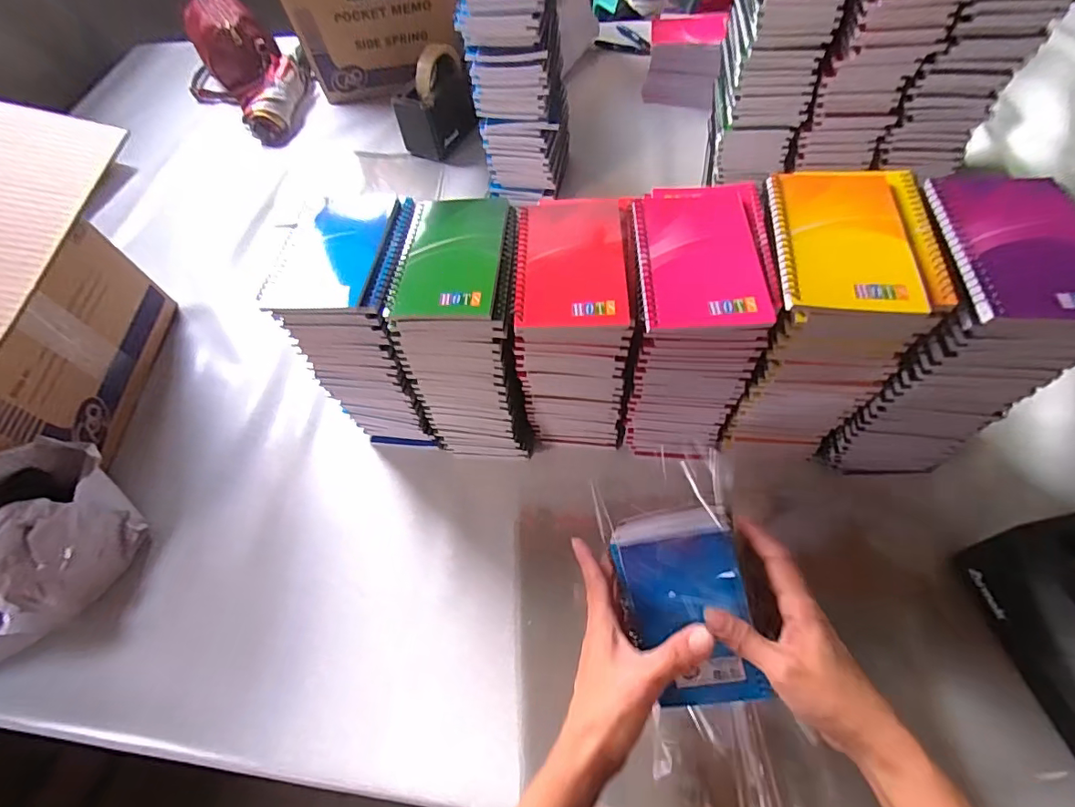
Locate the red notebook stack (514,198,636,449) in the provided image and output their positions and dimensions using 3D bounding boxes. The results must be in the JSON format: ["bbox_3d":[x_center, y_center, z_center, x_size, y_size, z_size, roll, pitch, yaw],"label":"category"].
[{"bbox_3d":[0.034,-0.065,0.484,0.095,0.212,0.136,-3,61,4],"label":"red notebook stack"}]

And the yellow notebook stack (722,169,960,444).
[{"bbox_3d":[0.226,-0.064,0.440,0.104,0.218,0.131,1,60,8],"label":"yellow notebook stack"}]

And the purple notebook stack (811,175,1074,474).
[{"bbox_3d":[0.323,-0.053,0.416,0.103,0.205,0.127,3,60,9],"label":"purple notebook stack"}]

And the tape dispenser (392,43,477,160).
[{"bbox_3d":[-0.158,-0.475,0.814,0.070,0.131,0.125,34,69,23],"label":"tape dispenser"}]

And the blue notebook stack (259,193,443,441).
[{"bbox_3d":[-0.155,-0.061,0.510,0.107,0.224,0.135,-4,60,5],"label":"blue notebook stack"}]

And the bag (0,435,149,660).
[{"bbox_3d":[-0.495,0.152,0.473,0.122,0.115,0.229,29,68,20],"label":"bag"}]

